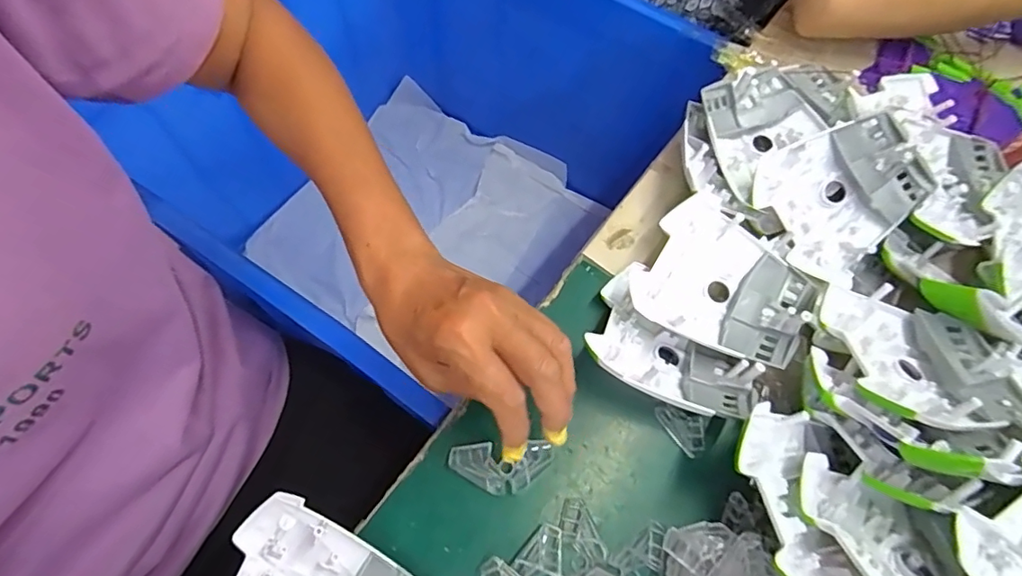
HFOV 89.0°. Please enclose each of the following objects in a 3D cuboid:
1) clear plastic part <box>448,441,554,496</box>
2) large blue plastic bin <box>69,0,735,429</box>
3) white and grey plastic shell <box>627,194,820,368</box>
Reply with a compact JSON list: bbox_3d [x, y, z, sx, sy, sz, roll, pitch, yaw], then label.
[{"bbox_3d":[-0.006,0.110,0.319,0.062,0.011,0.029,2,66,-5],"label":"clear plastic part"},{"bbox_3d":[-0.134,-0.144,0.668,0.517,0.338,0.491,31,69,9],"label":"large blue plastic bin"},{"bbox_3d":[0.142,0.000,0.351,0.109,0.030,0.088,33,69,10],"label":"white and grey plastic shell"}]

